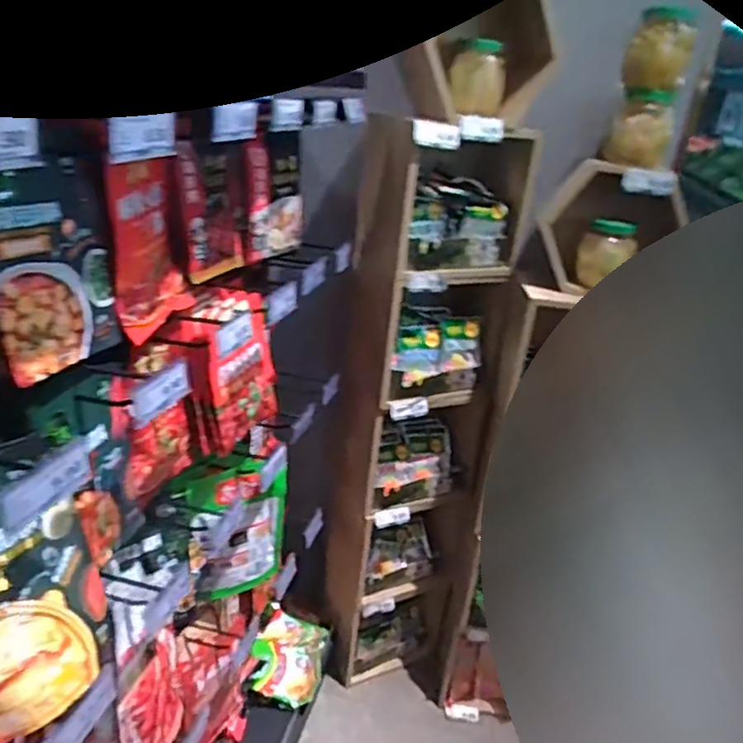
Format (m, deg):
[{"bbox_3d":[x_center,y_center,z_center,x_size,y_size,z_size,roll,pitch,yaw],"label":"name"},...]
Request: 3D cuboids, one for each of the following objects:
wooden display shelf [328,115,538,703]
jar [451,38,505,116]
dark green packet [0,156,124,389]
[{"bbox_3d":[0.106,0.156,1.579,0.377,1.421,0.319,7,25,1],"label":"wooden display shelf"},{"bbox_3d":[0.210,-0.579,1.226,0.103,0.128,0.093,10,25,8],"label":"jar"},{"bbox_3d":[-0.334,-0.111,0.663,0.019,0.214,0.178,0,16,14],"label":"dark green packet"}]

